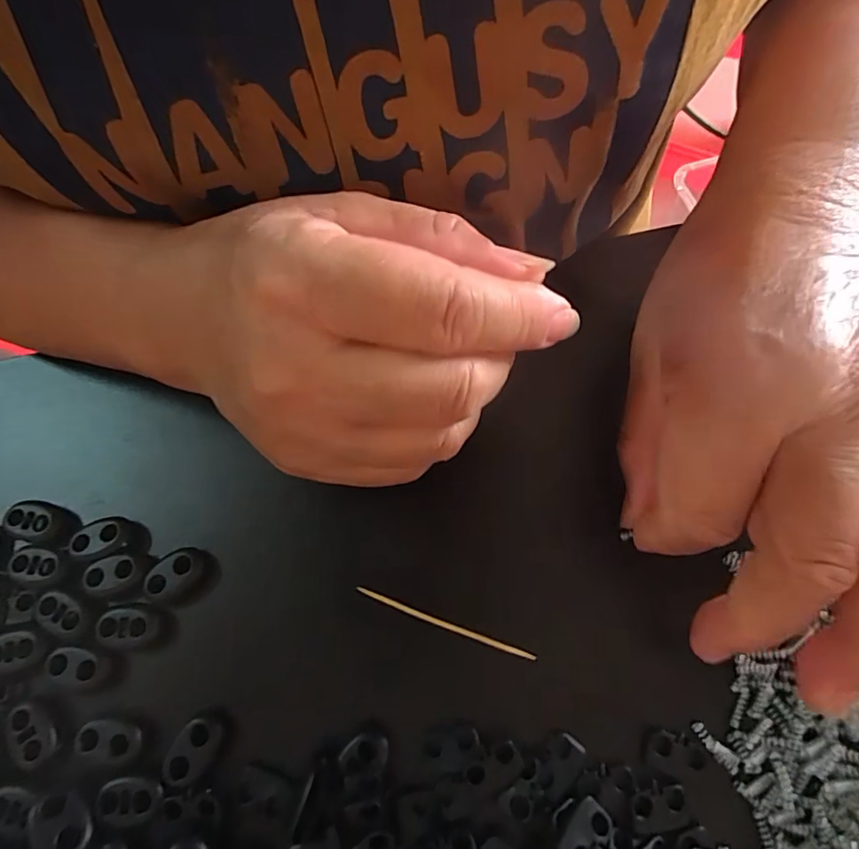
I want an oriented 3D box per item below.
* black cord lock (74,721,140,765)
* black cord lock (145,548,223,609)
[{"bbox_3d":[-0.101,0.100,0.162,0.019,0.006,0.011,0,69,3],"label":"black cord lock"},{"bbox_3d":[-0.086,0.054,0.180,0.023,0.007,0.018,-29,71,-8],"label":"black cord lock"}]

